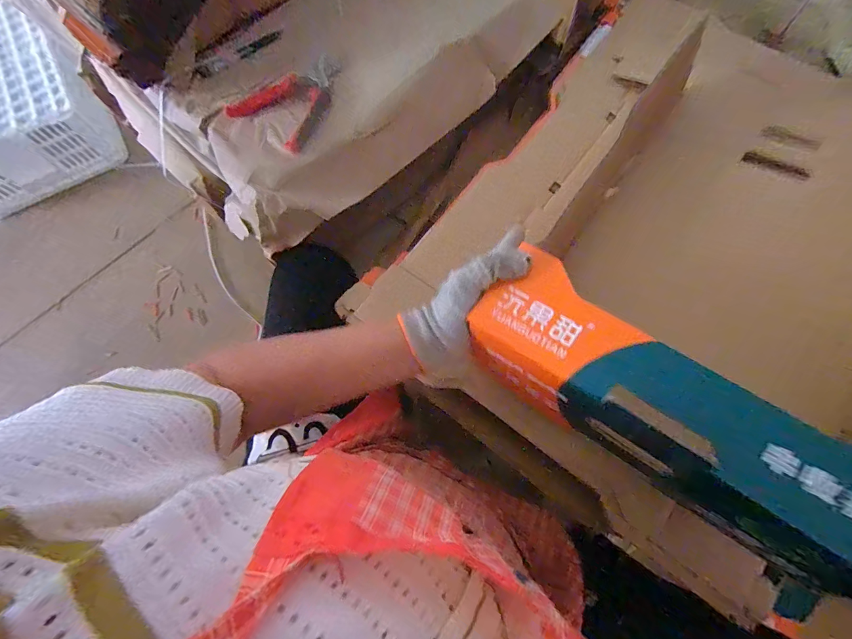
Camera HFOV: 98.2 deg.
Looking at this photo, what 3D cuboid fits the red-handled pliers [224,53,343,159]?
[{"bbox_3d":[-0.163,-0.297,0.489,0.129,0.012,0.156,35,74,13],"label":"red-handled pliers"}]

